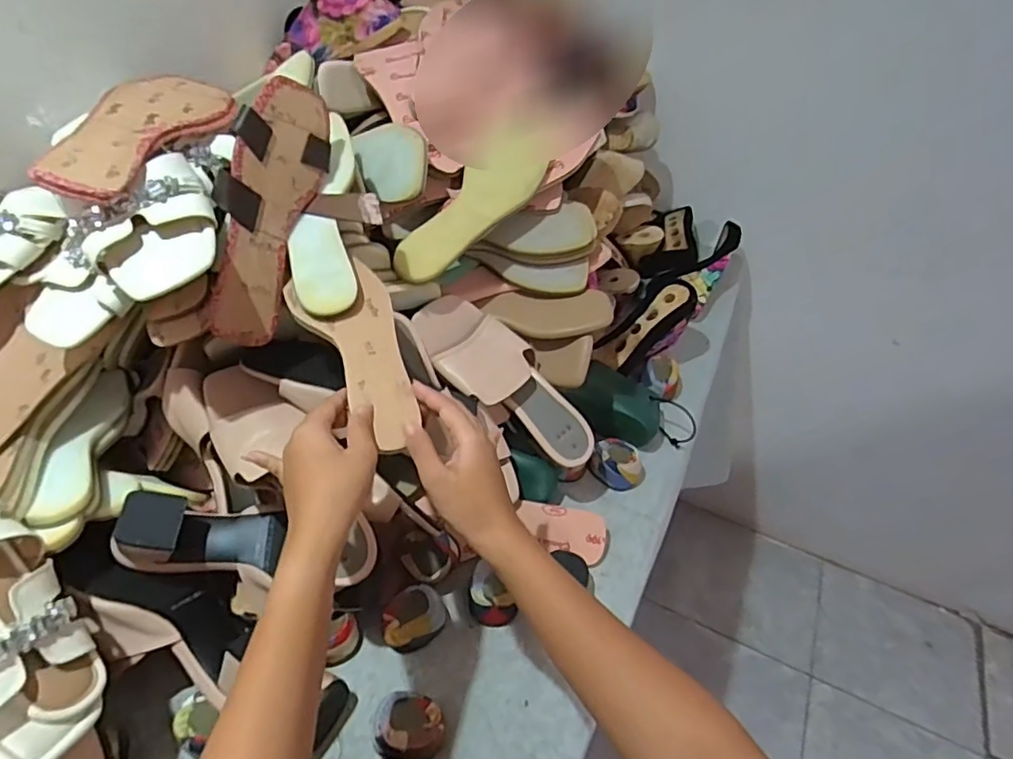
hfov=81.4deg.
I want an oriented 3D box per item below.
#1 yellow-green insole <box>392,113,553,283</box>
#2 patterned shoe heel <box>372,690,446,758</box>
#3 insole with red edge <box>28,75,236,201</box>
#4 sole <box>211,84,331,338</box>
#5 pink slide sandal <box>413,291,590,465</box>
[{"bbox_3d":[-0.028,-0.198,0.645,0.080,0.023,0.247,28,69,23],"label":"yellow-green insole"},{"bbox_3d":[-0.086,0.304,0.519,0.063,0.037,0.059,0,45,-2],"label":"patterned shoe heel"},{"bbox_3d":[-0.318,-0.214,0.509,0.084,0.022,0.222,21,42,-9],"label":"insole with red edge"},{"bbox_3d":[-0.210,-0.150,0.516,0.014,0.081,0.233,7,79,40],"label":"sole"},{"bbox_3d":[-0.001,0.004,0.661,0.237,0.049,0.083,42,76,-4],"label":"pink slide sandal"}]

